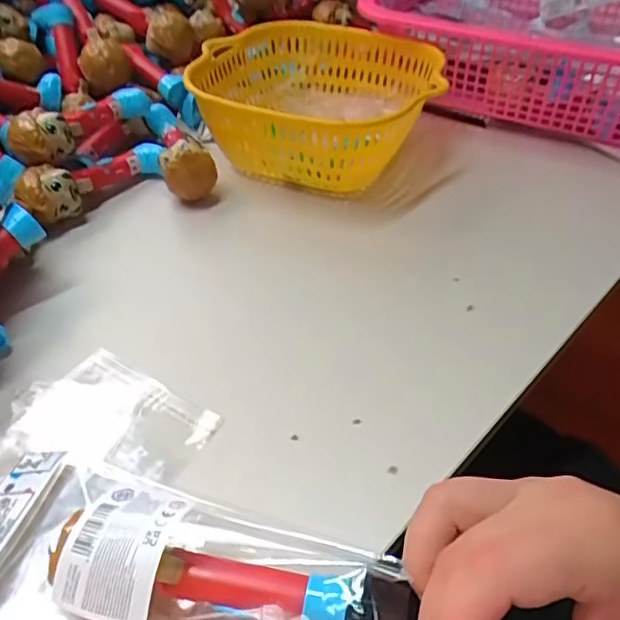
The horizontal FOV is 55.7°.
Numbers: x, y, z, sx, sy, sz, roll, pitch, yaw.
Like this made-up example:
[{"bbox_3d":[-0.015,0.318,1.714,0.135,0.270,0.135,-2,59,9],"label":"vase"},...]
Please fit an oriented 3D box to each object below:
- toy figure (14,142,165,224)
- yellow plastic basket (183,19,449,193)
[{"bbox_3d":[-0.172,-0.104,0.467,0.035,0.041,0.118,32,51,28],"label":"toy figure"},{"bbox_3d":[0.002,-0.187,0.526,0.219,0.078,0.222,10,44,10],"label":"yellow plastic basket"}]

